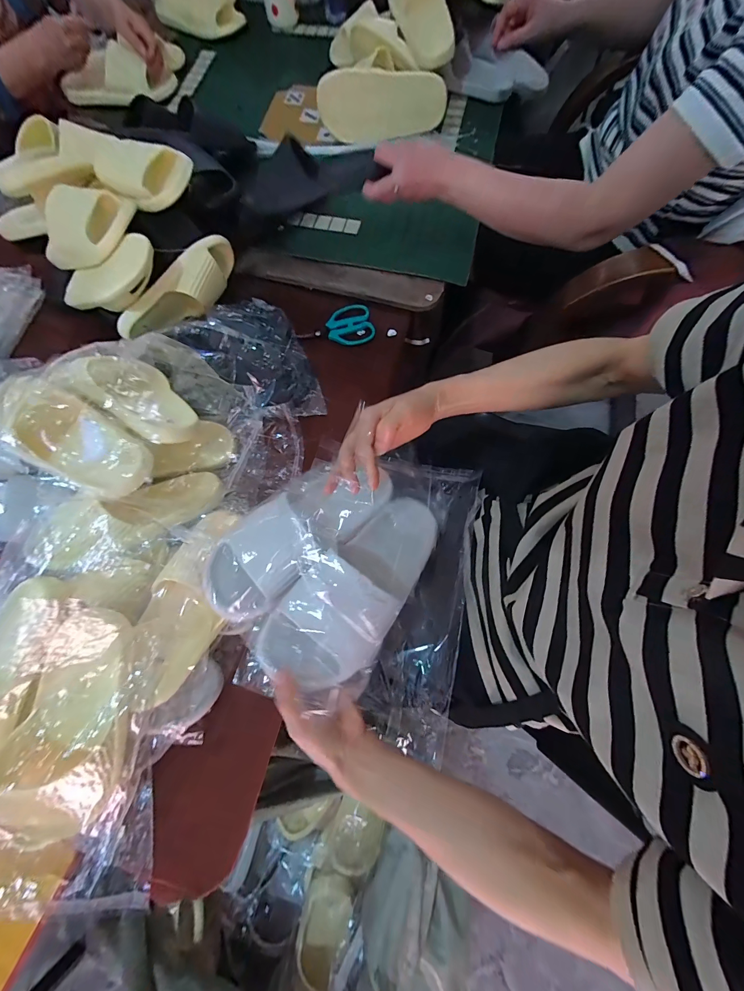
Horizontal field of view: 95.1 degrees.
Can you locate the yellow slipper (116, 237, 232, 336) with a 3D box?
[{"bbox_3d":[-0.330,-0.346,0.590,0.234,0.081,0.069,-35,77,-7],"label":"yellow slipper"}]

